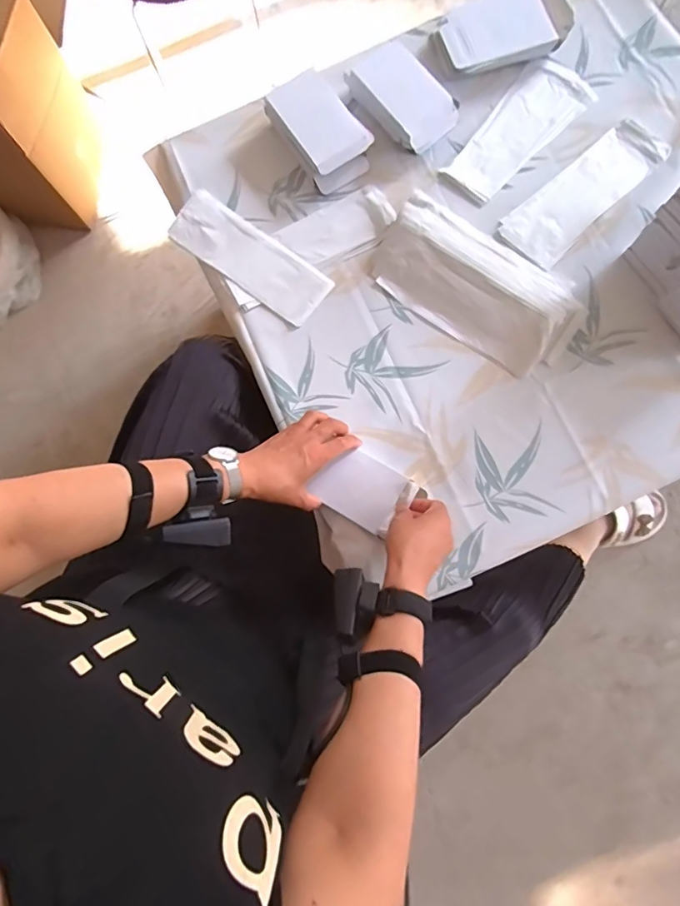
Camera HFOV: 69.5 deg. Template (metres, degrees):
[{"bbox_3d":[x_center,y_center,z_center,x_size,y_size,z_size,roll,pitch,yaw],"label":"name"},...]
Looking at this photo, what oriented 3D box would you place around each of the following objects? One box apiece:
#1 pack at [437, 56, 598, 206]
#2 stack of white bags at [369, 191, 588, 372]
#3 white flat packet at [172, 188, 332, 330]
[{"bbox_3d":[0.264,-0.489,0.740,0.254,0.010,0.107,-44,82,-6],"label":"pack"},{"bbox_3d":[0.189,-0.236,0.674,0.289,0.041,0.152,38,83,7],"label":"stack of white bags"},{"bbox_3d":[-0.133,-0.290,0.717,0.253,0.013,0.093,39,83,7],"label":"white flat packet"}]

